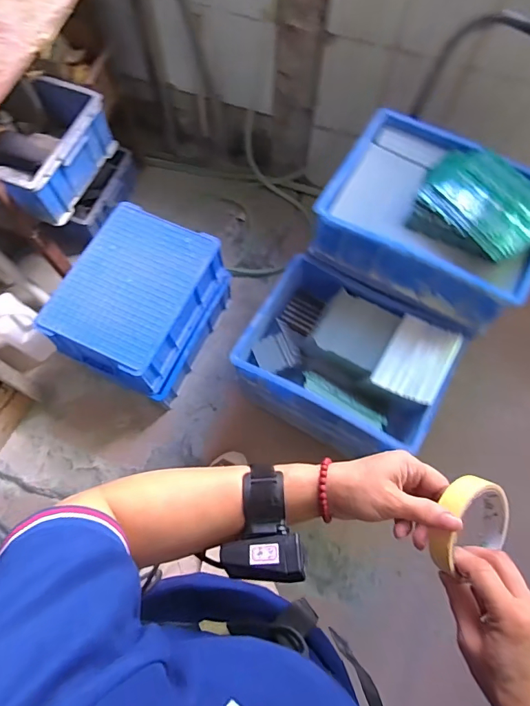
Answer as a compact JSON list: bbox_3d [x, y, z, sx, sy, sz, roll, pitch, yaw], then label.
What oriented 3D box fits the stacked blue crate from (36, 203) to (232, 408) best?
[{"bbox_3d":[-0.367,-0.137,1.307,0.349,0.308,0.454,23,71,8],"label":"stacked blue crate"}]

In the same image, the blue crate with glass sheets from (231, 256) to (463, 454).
[{"bbox_3d":[0.203,0.025,1.114,0.467,0.233,0.340,30,72,10],"label":"blue crate with glass sheets"}]

